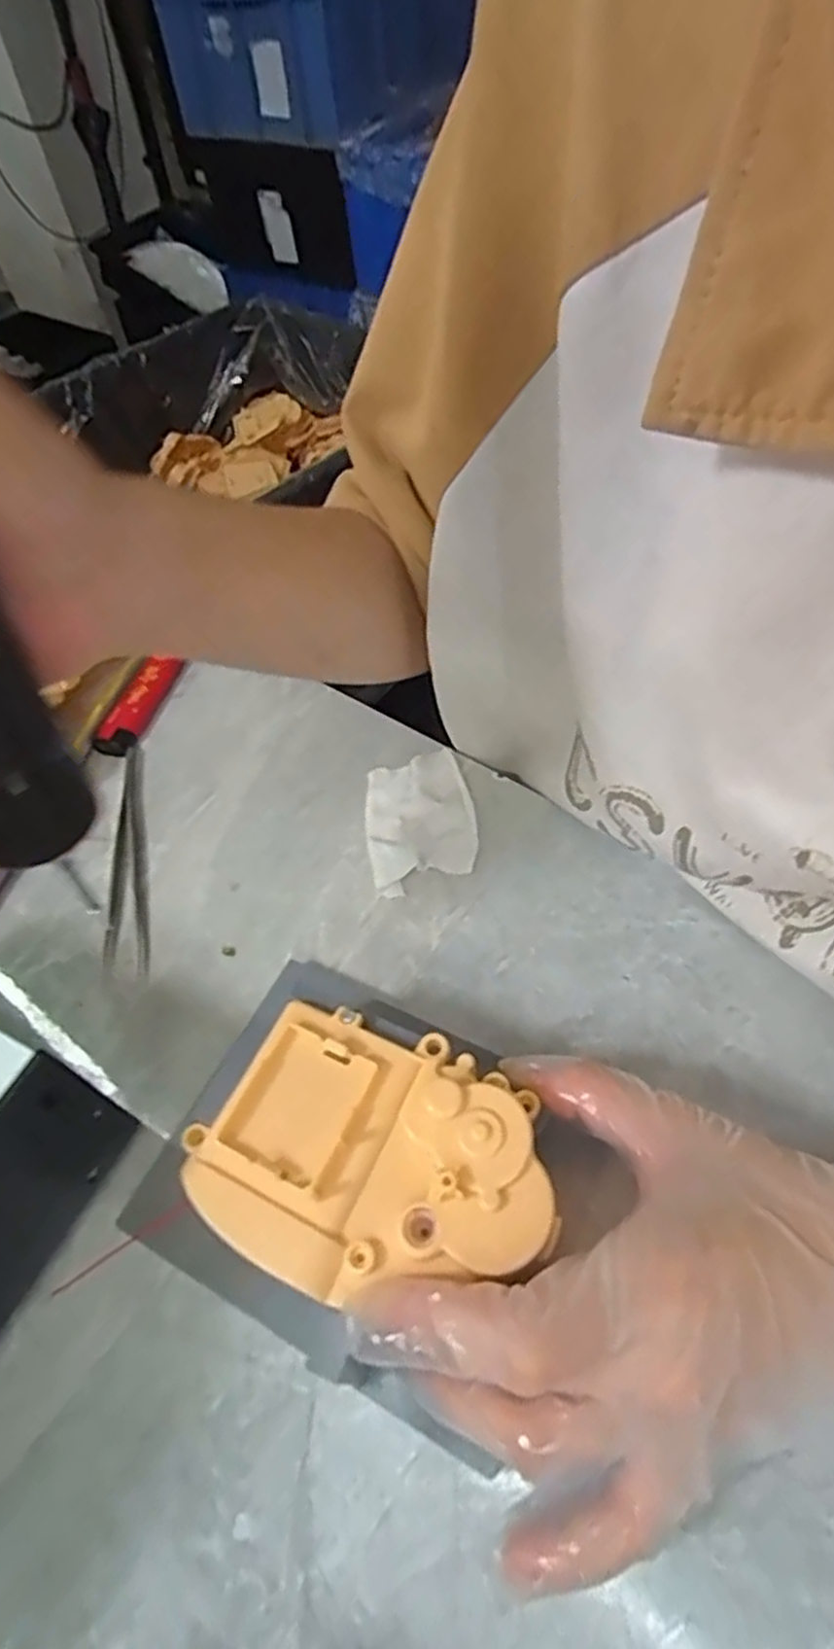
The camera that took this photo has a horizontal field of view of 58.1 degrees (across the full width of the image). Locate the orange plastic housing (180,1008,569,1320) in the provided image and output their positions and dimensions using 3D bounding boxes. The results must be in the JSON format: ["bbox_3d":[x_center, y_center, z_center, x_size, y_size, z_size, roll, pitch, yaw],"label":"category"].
[{"bbox_3d":[-0.012,0.092,0.210,0.096,0.014,0.070,17,57,15],"label":"orange plastic housing"}]

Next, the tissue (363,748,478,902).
[{"bbox_3d":[0.001,-0.003,0.349,0.049,0.007,0.072,-10,53,-2],"label":"tissue"}]

